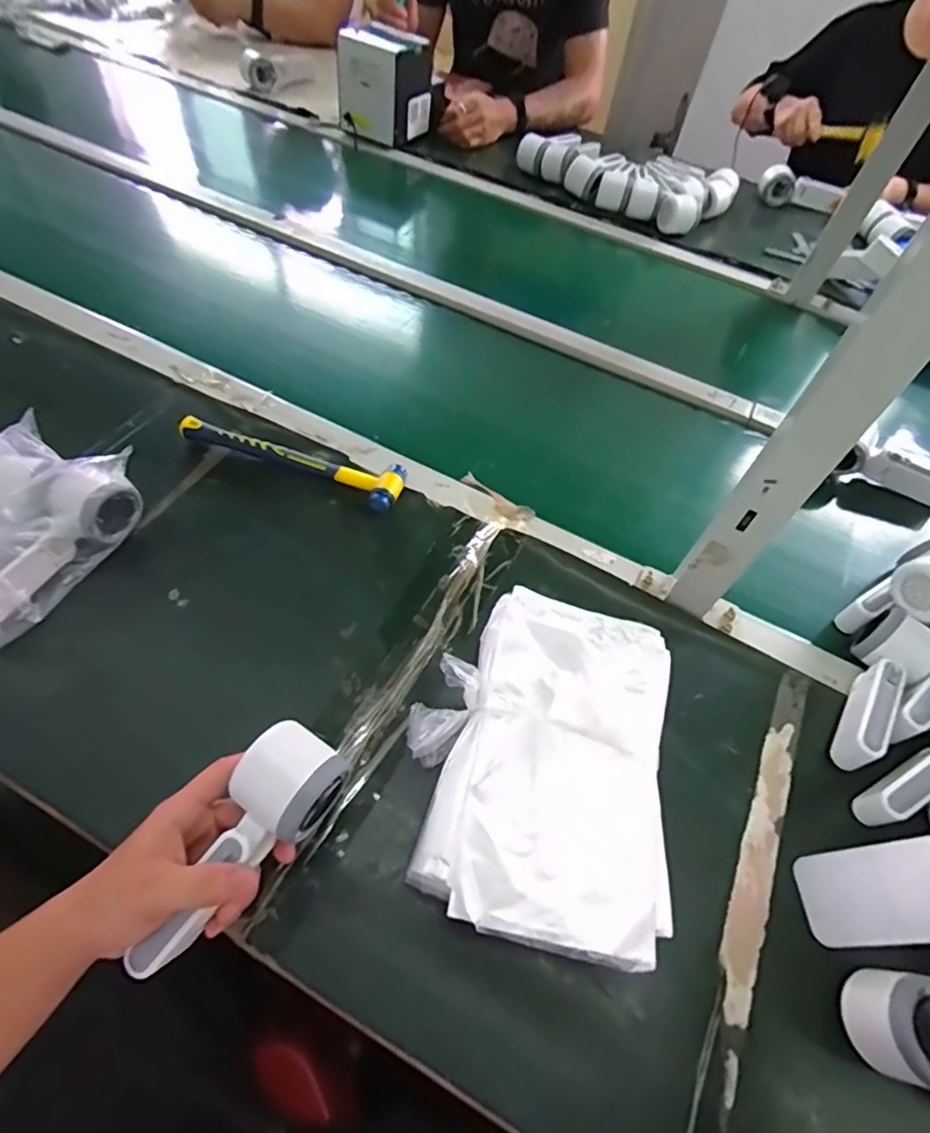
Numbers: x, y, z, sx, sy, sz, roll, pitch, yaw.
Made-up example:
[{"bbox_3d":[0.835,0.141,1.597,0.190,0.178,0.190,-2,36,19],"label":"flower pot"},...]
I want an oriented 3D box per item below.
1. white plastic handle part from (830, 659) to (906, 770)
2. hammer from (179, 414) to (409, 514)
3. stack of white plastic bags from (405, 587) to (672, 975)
[{"bbox_3d":[0.351,0.127,0.501,0.026,0.044,0.097,36,59,16],"label":"white plastic handle part"},{"bbox_3d":[-0.180,-0.123,0.617,0.242,0.024,0.061,21,56,7],"label":"hammer"},{"bbox_3d":[0.056,0.143,0.439,0.194,0.067,0.248,9,55,-1],"label":"stack of white plastic bags"}]

